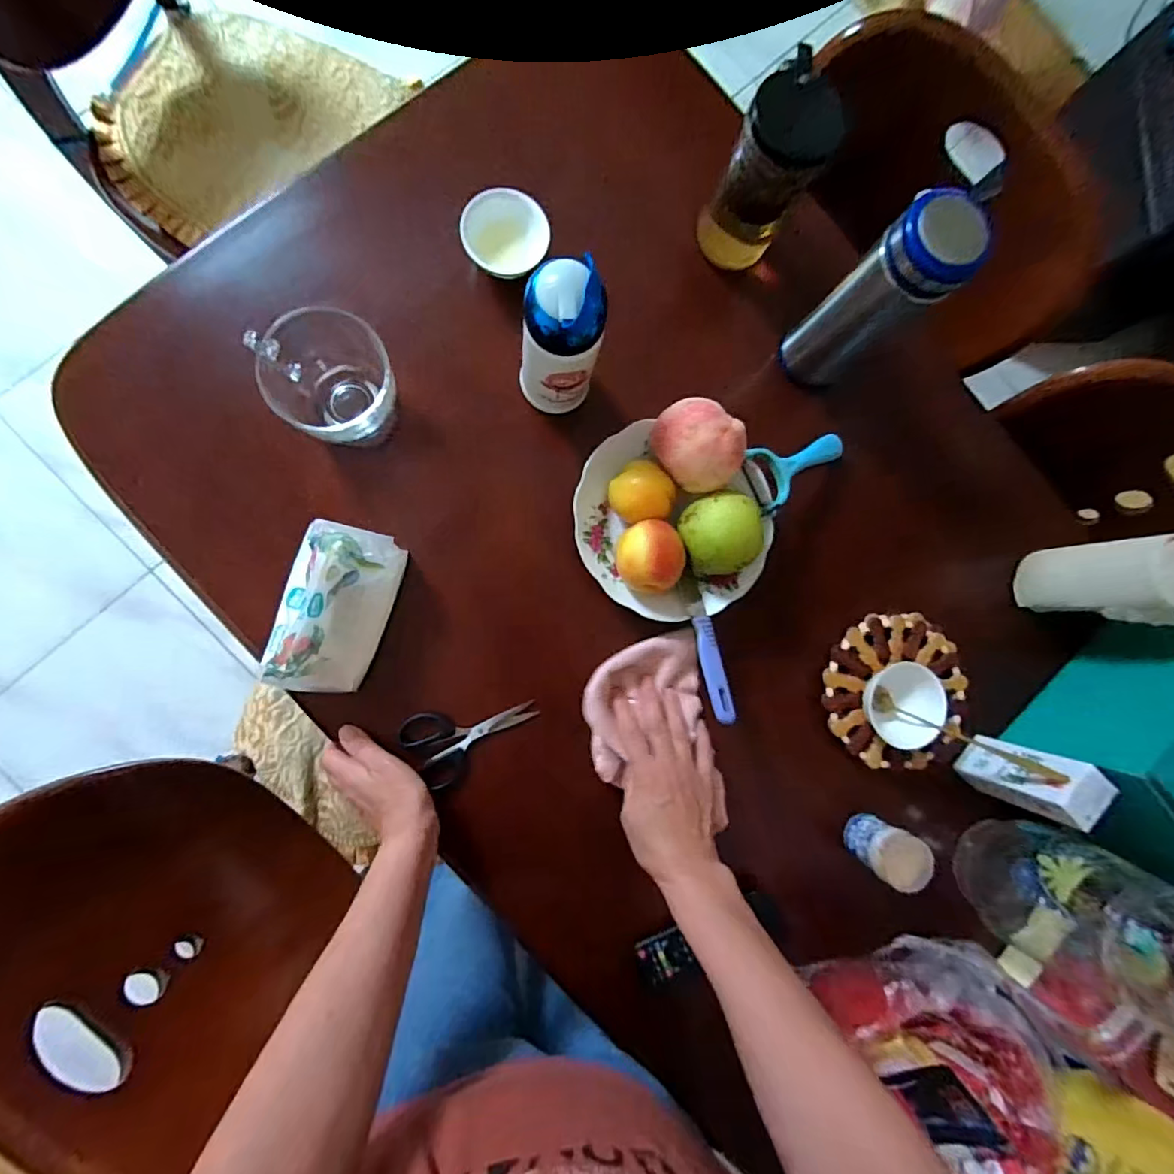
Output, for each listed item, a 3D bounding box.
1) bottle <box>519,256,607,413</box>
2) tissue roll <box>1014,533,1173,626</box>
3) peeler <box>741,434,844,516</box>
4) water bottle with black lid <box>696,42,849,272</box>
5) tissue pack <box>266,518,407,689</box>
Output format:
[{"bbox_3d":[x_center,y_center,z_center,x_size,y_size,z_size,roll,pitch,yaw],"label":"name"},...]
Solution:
[{"bbox_3d":[-0.023,-0.209,0.466,0.067,0.172,0.056,13,86,-7],"label":"bottle"},{"bbox_3d":[0.539,-0.005,0.552,0.061,0.140,0.084,-7,88,-8],"label":"tissue roll"},{"bbox_3d":[0.217,-0.127,0.545,0.127,0.021,0.061,-27,91,-20],"label":"peeler"},{"bbox_3d":[0.173,-0.394,0.514,0.079,0.149,0.096,38,83,-4],"label":"water bottle with black lid"},{"bbox_3d":[-0.232,0.019,0.478,0.092,0.078,0.151,17,85,-6],"label":"tissue pack"}]

